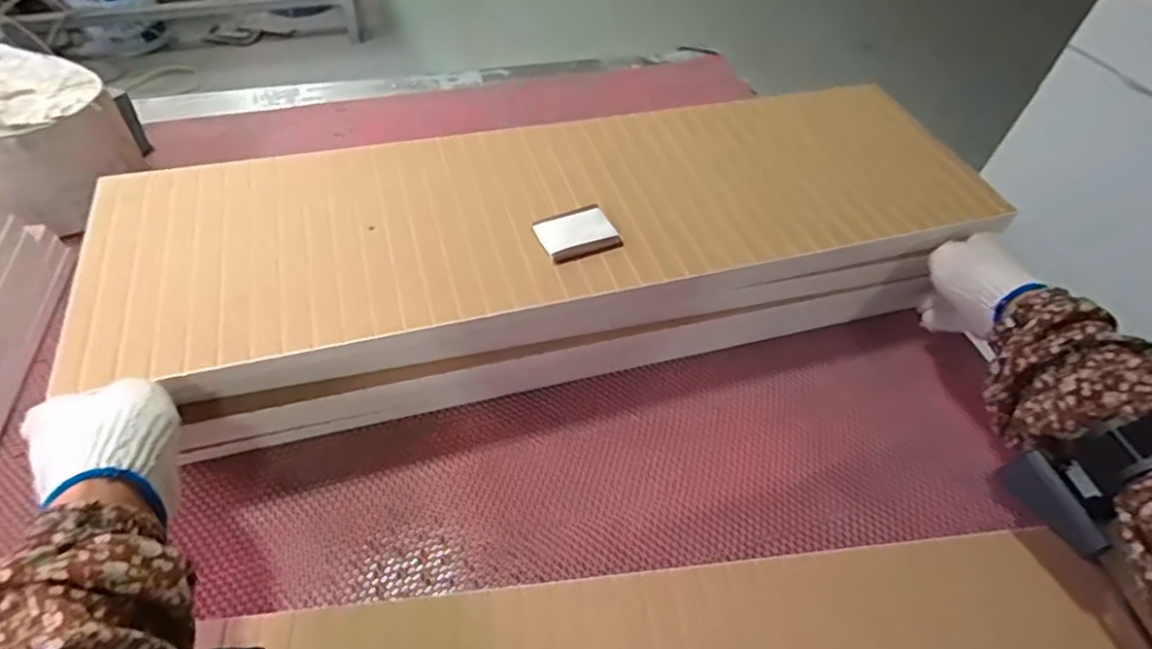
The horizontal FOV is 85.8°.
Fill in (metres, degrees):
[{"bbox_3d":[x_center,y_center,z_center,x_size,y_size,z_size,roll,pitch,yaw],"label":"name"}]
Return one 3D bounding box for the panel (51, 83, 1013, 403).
[{"bbox_3d":[-0.004,-0.103,0.519,0.723,0.039,0.243,-12,55,-12],"label":"panel"}]

